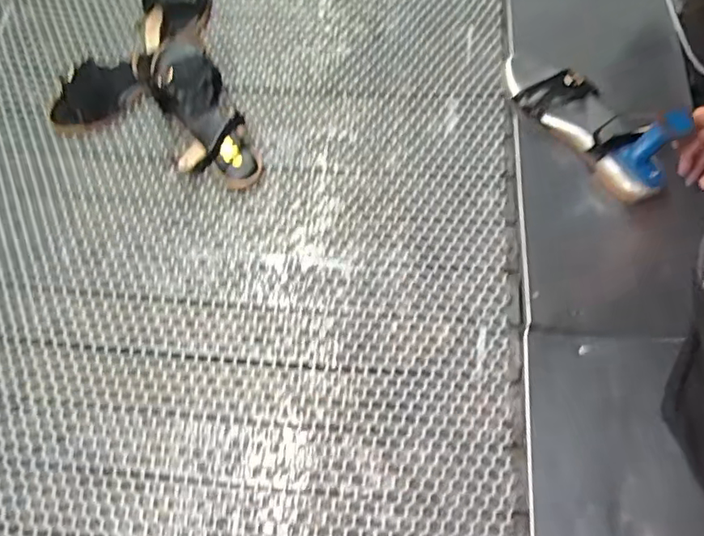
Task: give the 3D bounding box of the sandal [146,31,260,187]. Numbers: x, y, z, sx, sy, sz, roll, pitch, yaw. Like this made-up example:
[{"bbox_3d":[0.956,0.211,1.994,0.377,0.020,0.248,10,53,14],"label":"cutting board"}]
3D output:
[{"bbox_3d":[-0.210,-0.222,0.704,0.092,0.063,0.267,-23,70,-9],"label":"sandal"}]

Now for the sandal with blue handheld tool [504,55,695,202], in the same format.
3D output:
[{"bbox_3d":[0.287,-0.194,0.631,0.078,0.087,0.232,-41,72,-14],"label":"sandal with blue handheld tool"}]

